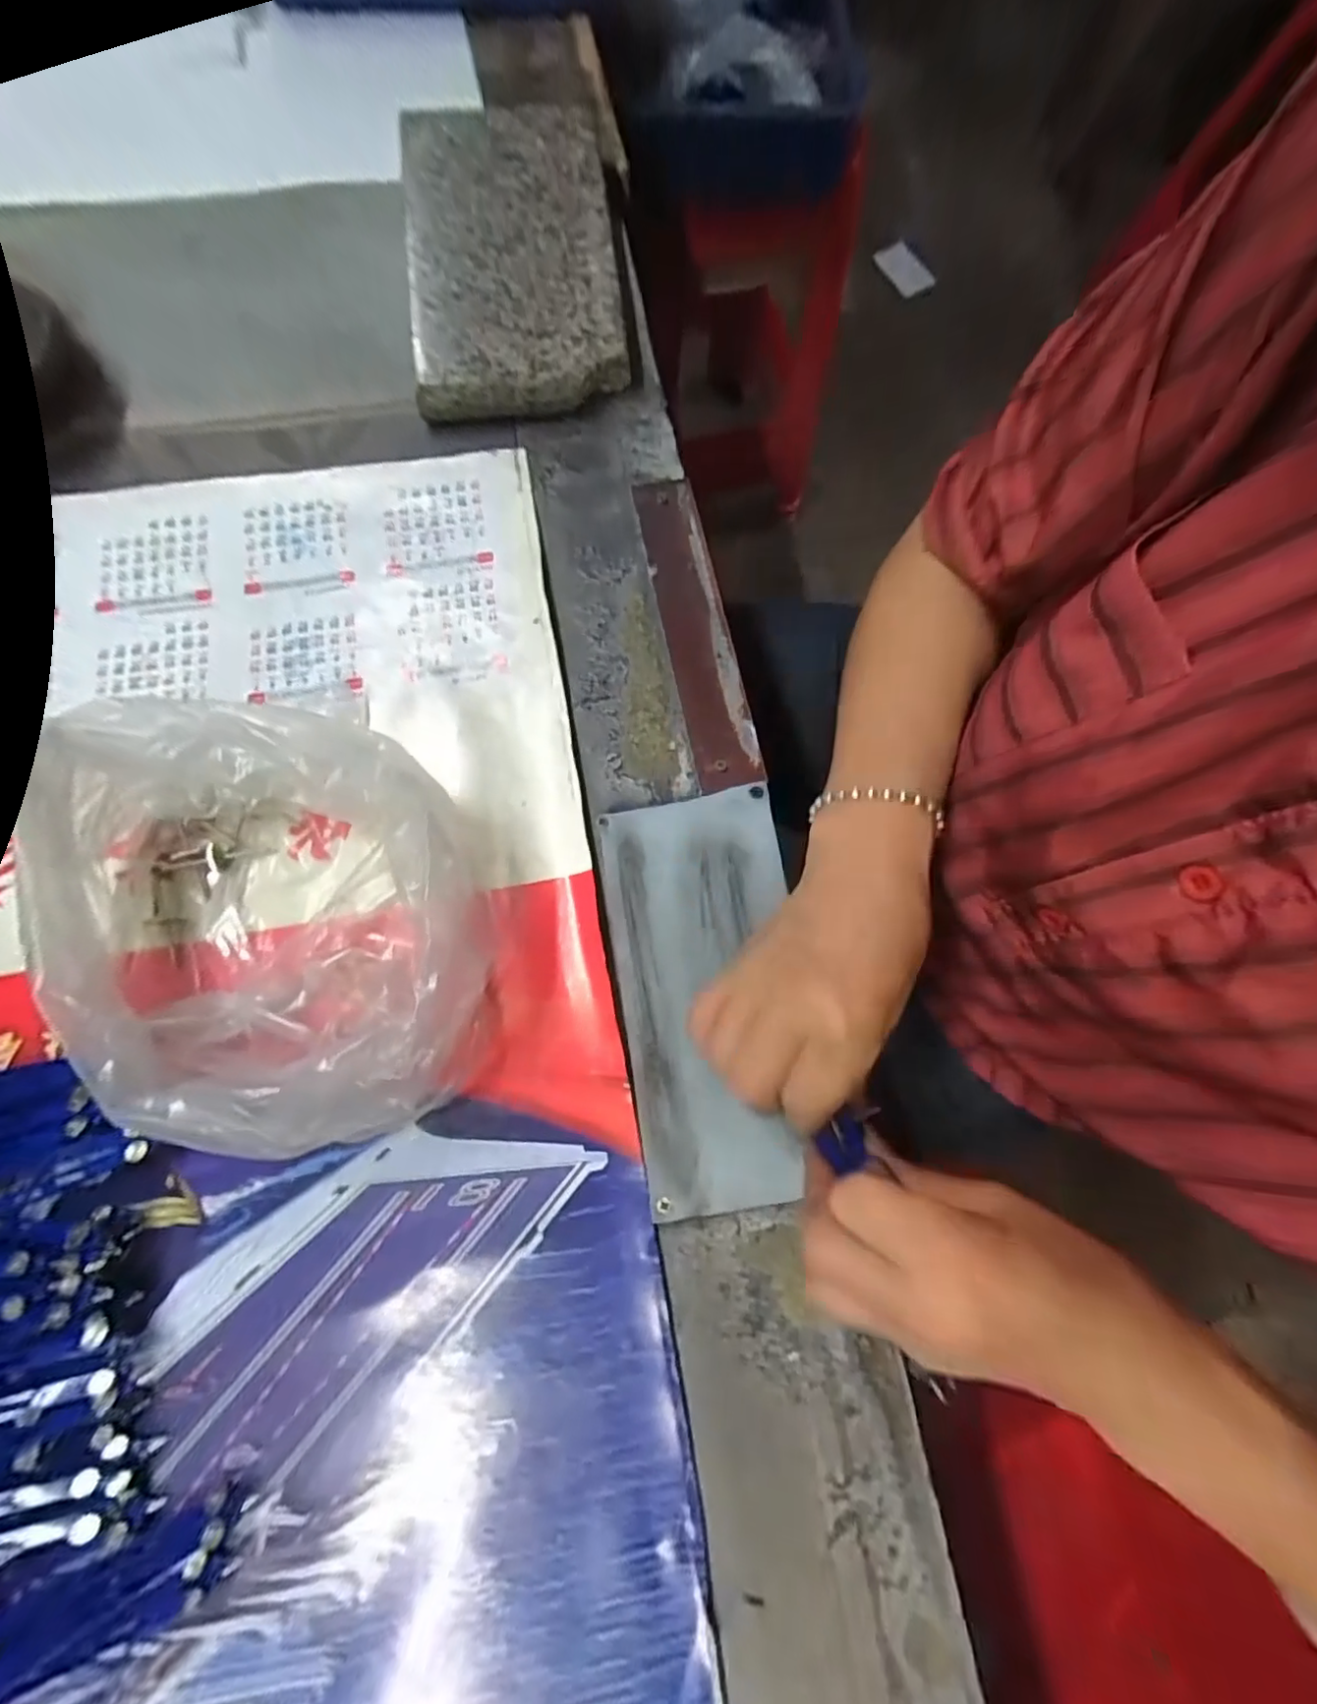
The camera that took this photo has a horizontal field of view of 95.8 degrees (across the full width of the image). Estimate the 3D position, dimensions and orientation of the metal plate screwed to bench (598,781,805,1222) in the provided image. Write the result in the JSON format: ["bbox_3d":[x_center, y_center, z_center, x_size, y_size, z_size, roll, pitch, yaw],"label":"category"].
[{"bbox_3d":[0.024,0.067,0.296,0.091,0.013,0.196,-7,77,-3],"label":"metal plate screwed to bench"}]

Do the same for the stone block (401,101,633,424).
[{"bbox_3d":[-0.098,-0.406,0.398,0.133,0.023,0.274,-8,77,-4],"label":"stone block"}]

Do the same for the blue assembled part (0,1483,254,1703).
[{"bbox_3d":[-0.229,0.297,0.226,0.133,0.020,0.031,-22,78,-7],"label":"blue assembled part"}]

